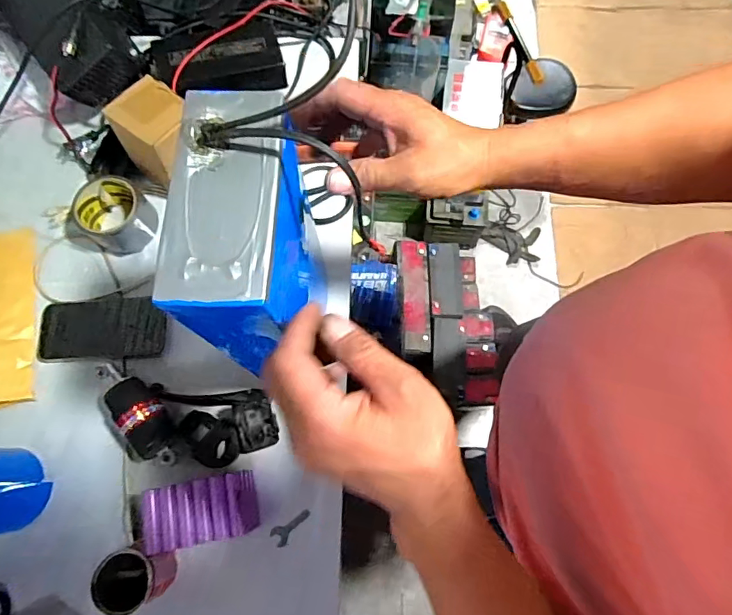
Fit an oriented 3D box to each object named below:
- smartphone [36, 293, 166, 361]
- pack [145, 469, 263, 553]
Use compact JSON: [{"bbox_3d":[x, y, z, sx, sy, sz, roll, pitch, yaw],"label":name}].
[{"bbox_3d":[-0.355,0.027,0.649,0.162,0.009,0.083,-3,73,0],"label":"smartphone"},{"bbox_3d":[-0.181,0.228,0.548,0.121,0.065,0.066,-10,73,-2],"label":"pack"}]

